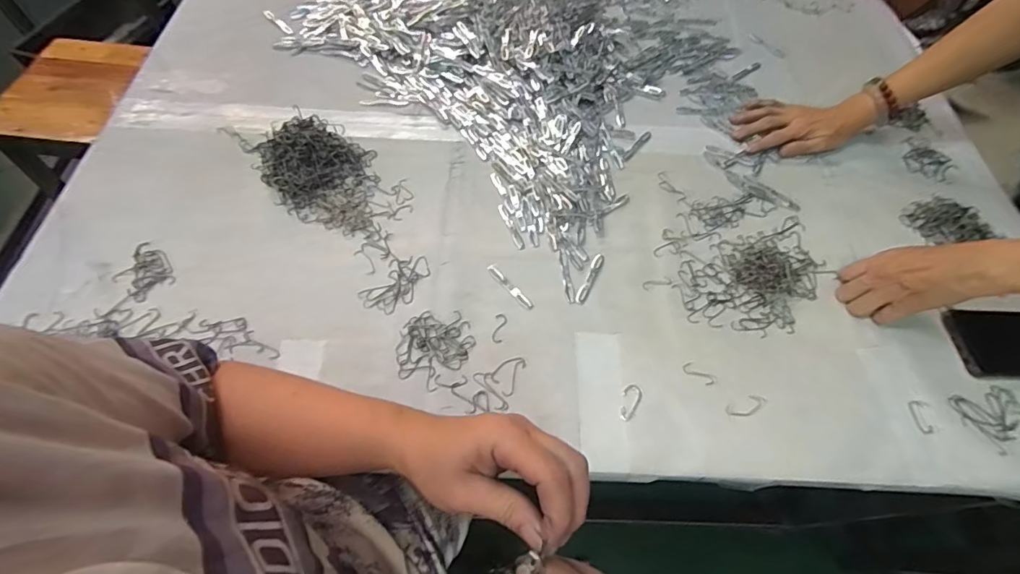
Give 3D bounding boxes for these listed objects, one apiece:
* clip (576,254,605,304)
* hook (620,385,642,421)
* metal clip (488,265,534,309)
[{"bbox_3d":[0.093,-0.011,0.558,0.012,0.004,0.072,23,61,11],"label":"clip"},{"bbox_3d":[0.119,0.114,0.483,0.018,0.006,0.036,25,62,12],"label":"hook"},{"bbox_3d":[0.000,0.000,0.551,0.011,0.004,0.071,-37,68,-21],"label":"metal clip"}]

